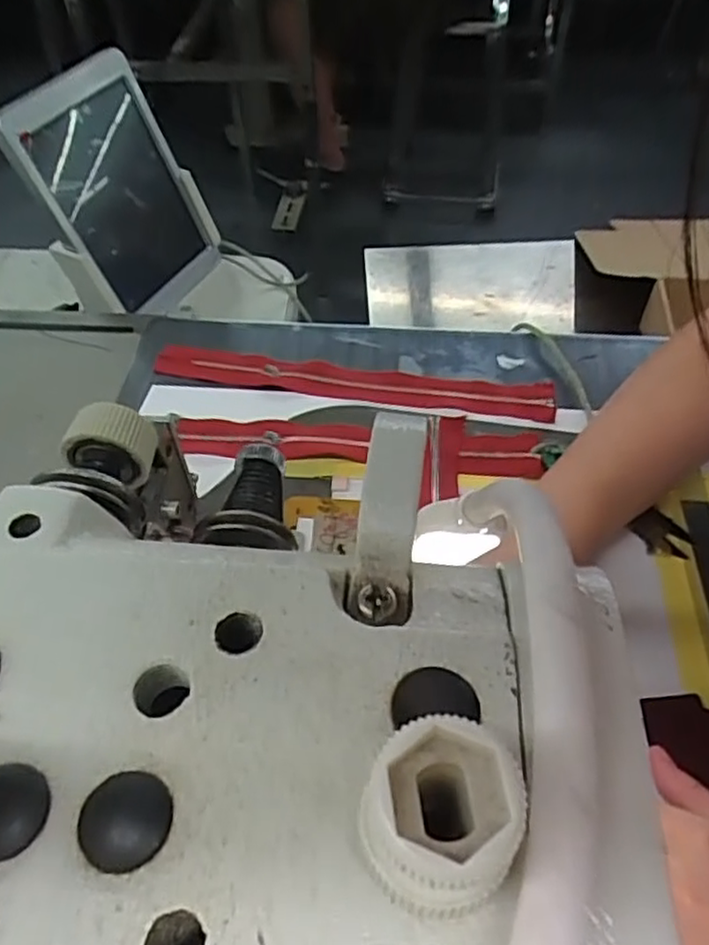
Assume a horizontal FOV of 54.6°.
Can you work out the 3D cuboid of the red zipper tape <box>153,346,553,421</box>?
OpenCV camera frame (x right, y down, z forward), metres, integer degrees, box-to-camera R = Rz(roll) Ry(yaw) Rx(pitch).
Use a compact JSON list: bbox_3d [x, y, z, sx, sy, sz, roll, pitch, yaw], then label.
[{"bbox_3d":[-0.004,-0.070,0.508,0.293,0.006,0.038,9,55,8],"label":"red zipper tape"}]

